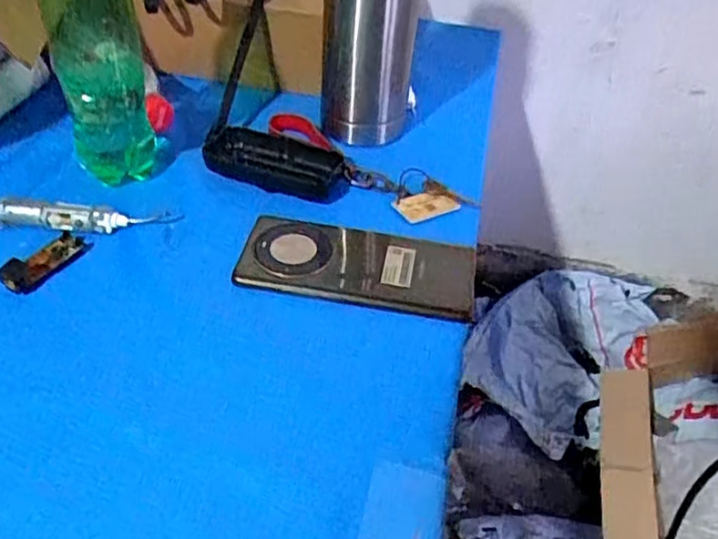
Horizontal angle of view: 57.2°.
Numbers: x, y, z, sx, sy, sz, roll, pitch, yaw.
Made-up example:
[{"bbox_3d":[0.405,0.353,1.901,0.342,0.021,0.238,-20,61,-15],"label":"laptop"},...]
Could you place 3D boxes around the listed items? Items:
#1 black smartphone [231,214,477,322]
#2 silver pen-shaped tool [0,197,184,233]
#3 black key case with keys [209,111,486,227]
[{"bbox_3d":[0.001,-0.007,0.469,0.165,0.014,0.077,9,42,4],"label":"black smartphone"},{"bbox_3d":[-0.211,-0.038,0.477,0.152,0.016,0.022,-1,42,-6],"label":"silver pen-shaped tool"},{"bbox_3d":[-0.018,-0.092,0.550,0.216,0.023,0.093,14,43,10],"label":"black key case with keys"}]

